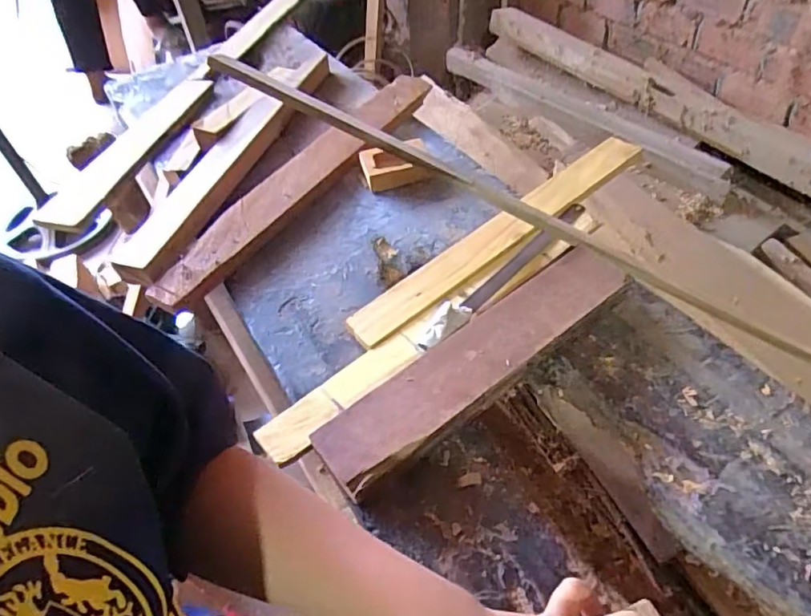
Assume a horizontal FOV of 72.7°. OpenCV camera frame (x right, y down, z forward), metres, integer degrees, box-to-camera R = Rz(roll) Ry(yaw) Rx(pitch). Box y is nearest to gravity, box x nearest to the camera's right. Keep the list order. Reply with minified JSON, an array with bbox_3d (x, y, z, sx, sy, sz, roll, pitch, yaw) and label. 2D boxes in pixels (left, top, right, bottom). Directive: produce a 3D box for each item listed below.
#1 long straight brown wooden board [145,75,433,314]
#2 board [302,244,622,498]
[{"bbox_3d":[-0.138,-0.190,0.780,0.091,0.031,0.544,21,54,22],"label":"long straight brown wooden board"},{"bbox_3d":[0.074,0.042,0.529,0.352,0.016,0.070,-33,54,-21],"label":"board"}]

